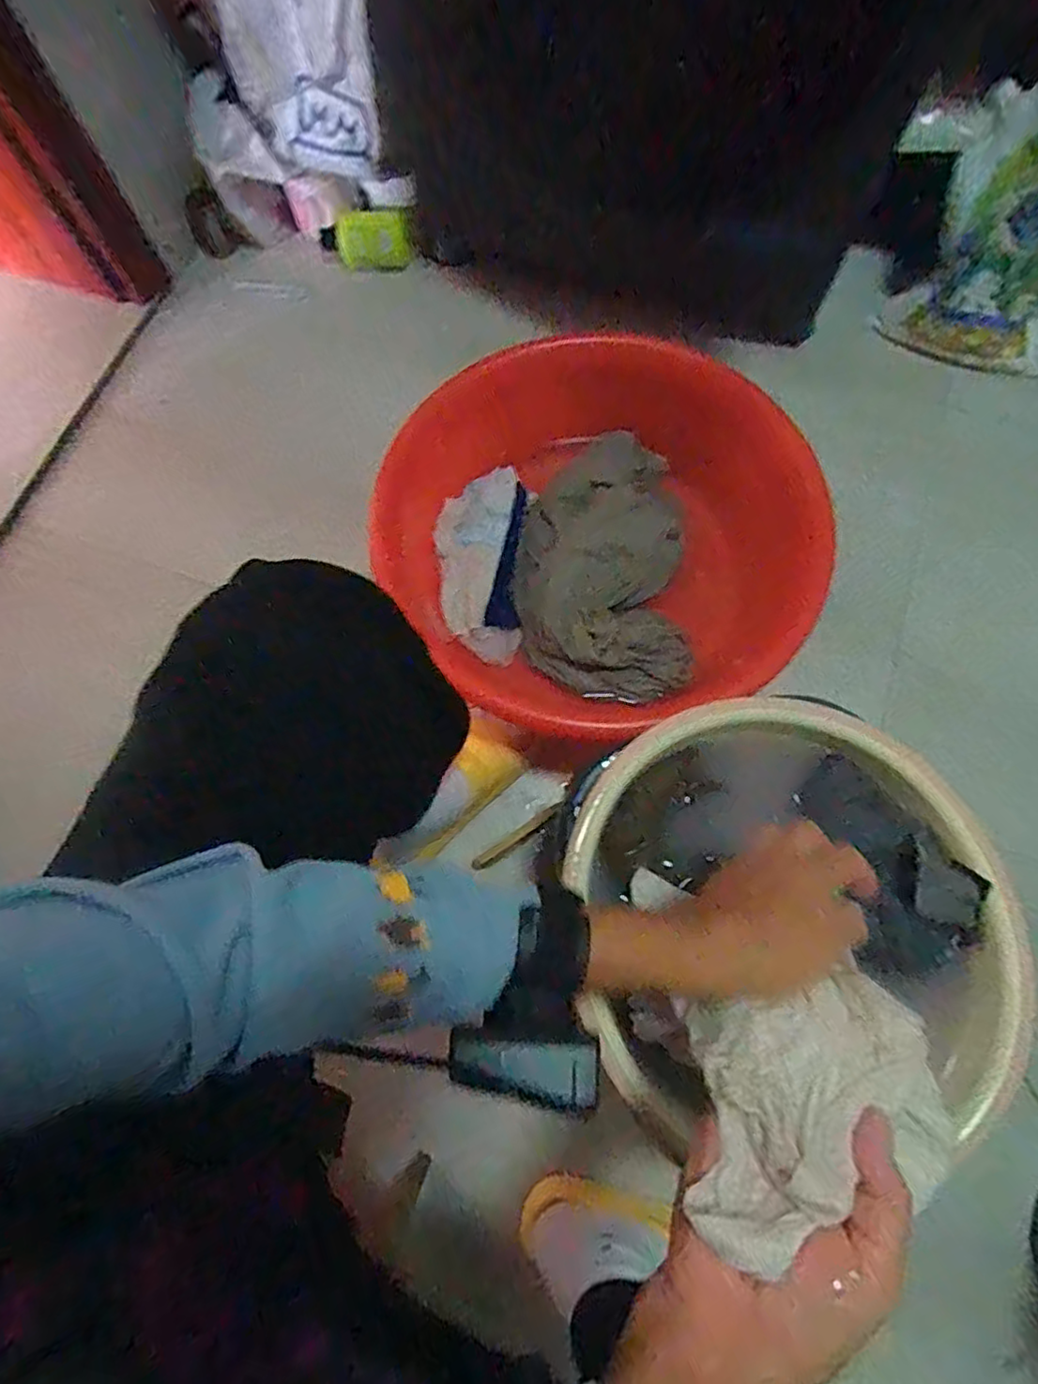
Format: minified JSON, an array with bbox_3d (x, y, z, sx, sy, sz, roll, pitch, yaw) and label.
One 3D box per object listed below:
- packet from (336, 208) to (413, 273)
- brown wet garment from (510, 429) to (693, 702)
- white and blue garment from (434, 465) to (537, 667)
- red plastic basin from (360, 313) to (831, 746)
[{"bbox_3d":[-0.235,-0.732,1.021,0.115,0.090,0.020,-11,73,-2],"label":"packet"},{"bbox_3d":[0.100,-0.164,0.773,0.206,0.082,0.343,-2,73,1],"label":"brown wet garment"},{"bbox_3d":[-0.048,-0.162,0.787,0.111,0.052,0.252,2,87,2],"label":"white and blue garment"},{"bbox_3d":[0.098,-0.209,0.771,0.489,0.146,0.423,-29,74,-7],"label":"red plastic basin"}]

